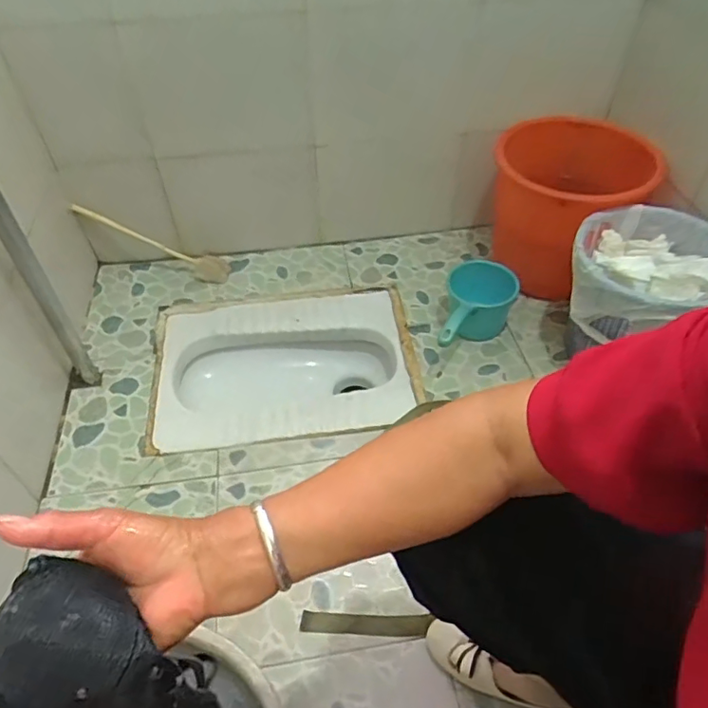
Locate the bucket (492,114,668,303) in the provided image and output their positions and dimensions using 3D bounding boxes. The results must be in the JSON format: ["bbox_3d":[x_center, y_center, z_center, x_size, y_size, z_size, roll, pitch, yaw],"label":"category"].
[{"bbox_3d":[0.420,-0.270,1.111,0.278,0.331,0.266,0,47,0],"label":"bucket"}]

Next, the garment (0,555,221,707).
[{"bbox_3d":[-0.145,0.184,0.310,0.135,0.070,0.103,40,52,2],"label":"garment"}]

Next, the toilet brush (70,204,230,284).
[{"bbox_3d":[-0.453,-0.253,1.237,0.350,0.042,0.063,25,46,-14],"label":"toilet brush"}]

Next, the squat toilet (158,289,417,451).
[{"bbox_3d":[-0.143,0.056,1.149,0.494,0.146,0.371,-6,48,-4],"label":"squat toilet"}]

